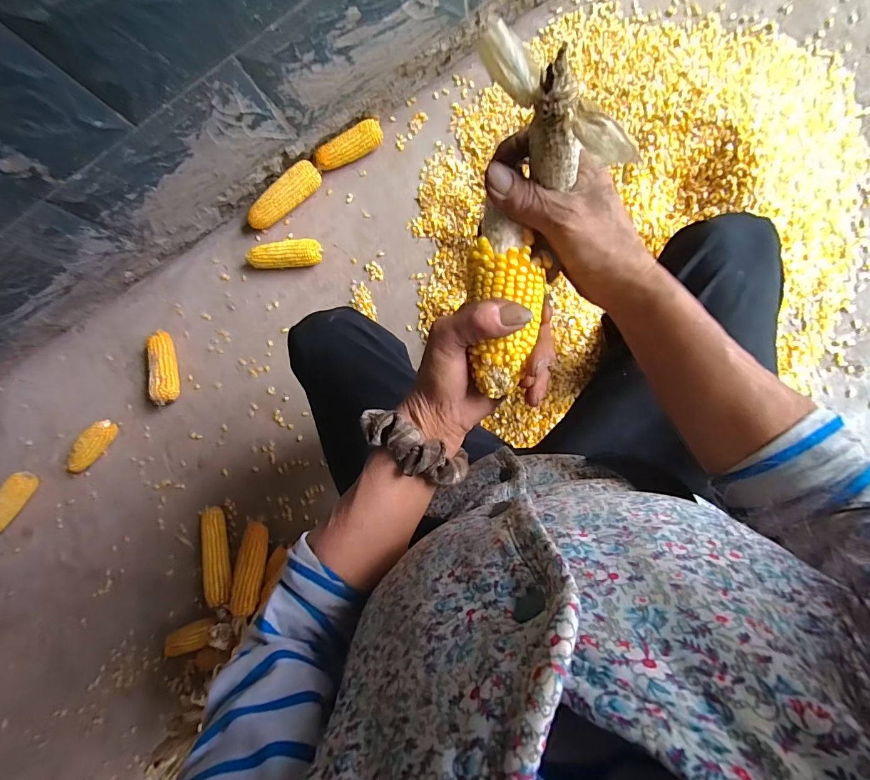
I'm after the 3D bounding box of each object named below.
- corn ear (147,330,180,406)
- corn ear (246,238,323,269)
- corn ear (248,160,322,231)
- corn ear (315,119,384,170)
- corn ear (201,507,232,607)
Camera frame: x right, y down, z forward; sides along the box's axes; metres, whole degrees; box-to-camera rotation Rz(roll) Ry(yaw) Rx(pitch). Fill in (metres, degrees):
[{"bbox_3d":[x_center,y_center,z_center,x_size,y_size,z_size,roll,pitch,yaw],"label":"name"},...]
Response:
[{"bbox_3d":[-0.623,-0.053,0.950,0.048,0.052,0.171,-12,85,9],"label":"corn ear"},{"bbox_3d":[-0.335,-0.298,0.920,0.174,0.043,0.054,-5,86,9],"label":"corn ear"},{"bbox_3d":[-0.333,-0.423,0.909,0.188,0.046,0.060,-40,84,6],"label":"corn ear"},{"bbox_3d":[-0.186,-0.527,0.901,0.161,0.051,0.058,-30,82,7],"label":"corn ear"},{"bbox_3d":[-0.465,0.348,0.875,0.045,0.042,0.204,-27,60,7],"label":"corn ear"}]

